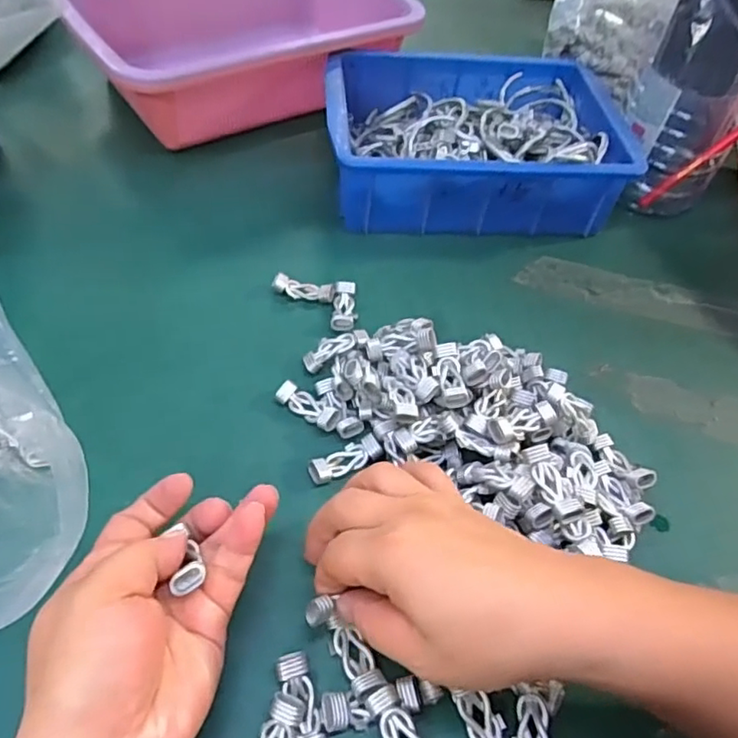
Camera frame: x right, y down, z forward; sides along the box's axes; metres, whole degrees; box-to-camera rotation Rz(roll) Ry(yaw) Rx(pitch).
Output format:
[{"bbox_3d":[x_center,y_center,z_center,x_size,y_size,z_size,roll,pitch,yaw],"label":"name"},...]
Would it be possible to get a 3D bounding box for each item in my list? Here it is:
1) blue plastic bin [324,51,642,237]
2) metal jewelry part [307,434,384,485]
[{"bbox_3d":[0.086,-0.195,0.514,0.242,0.082,0.171,1,53,-6],"label":"blue plastic bin"},{"bbox_3d":[-0.015,0.052,0.345,0.042,0.011,0.018,-17,57,-20],"label":"metal jewelry part"}]

